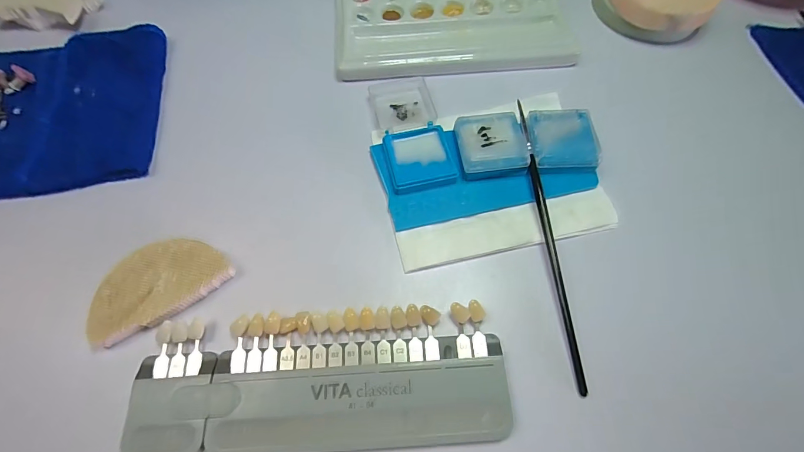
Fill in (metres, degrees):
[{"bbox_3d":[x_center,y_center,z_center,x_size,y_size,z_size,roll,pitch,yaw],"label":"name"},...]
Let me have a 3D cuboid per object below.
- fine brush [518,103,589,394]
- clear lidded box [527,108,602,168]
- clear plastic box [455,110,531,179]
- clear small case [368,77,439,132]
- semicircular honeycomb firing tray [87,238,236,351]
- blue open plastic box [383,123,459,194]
[{"bbox_3d":[0.086,0.002,0.223,0.006,0.013,0.176,-4,65,-2],"label":"fine brush"},{"bbox_3d":[0.105,-0.056,0.247,0.044,0.013,0.042,-2,65,-1],"label":"clear lidded box"},{"bbox_3d":[0.056,-0.051,0.244,0.042,0.016,0.045,-6,65,-3],"label":"clear plastic box"},{"bbox_3d":[0.001,-0.086,0.270,0.042,0.007,0.048,-13,66,-6],"label":"clear small case"},{"bbox_3d":[-0.138,0.031,0.213,0.074,0.008,0.043,-33,69,-14],"label":"semicircular honeycomb firing tray"},{"bbox_3d":[0.011,-0.043,0.246,0.041,0.010,0.044,-13,66,-6],"label":"blue open plastic box"}]

